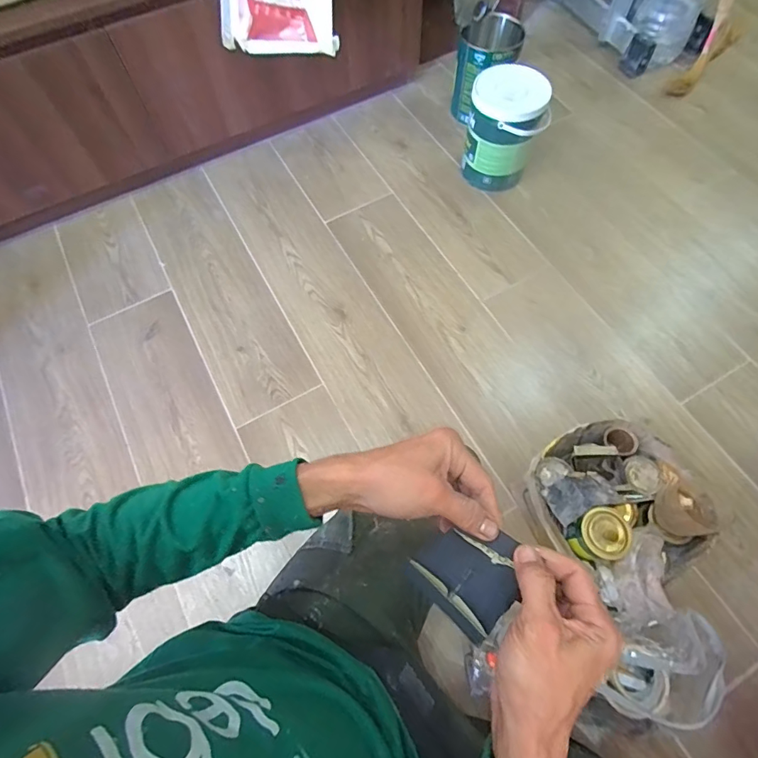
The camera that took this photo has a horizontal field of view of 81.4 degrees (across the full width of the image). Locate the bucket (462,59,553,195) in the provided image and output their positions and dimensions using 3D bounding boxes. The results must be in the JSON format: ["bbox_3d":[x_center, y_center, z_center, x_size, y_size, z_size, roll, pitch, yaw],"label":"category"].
[{"bbox_3d":[0.304,-0.604,1.065,0.178,0.221,0.158,12,69,8],"label":"bucket"}]

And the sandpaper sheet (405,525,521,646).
[{"bbox_3d":[0.069,0.141,0.328,0.070,0.019,0.069,-43,71,-14],"label":"sandpaper sheet"}]

